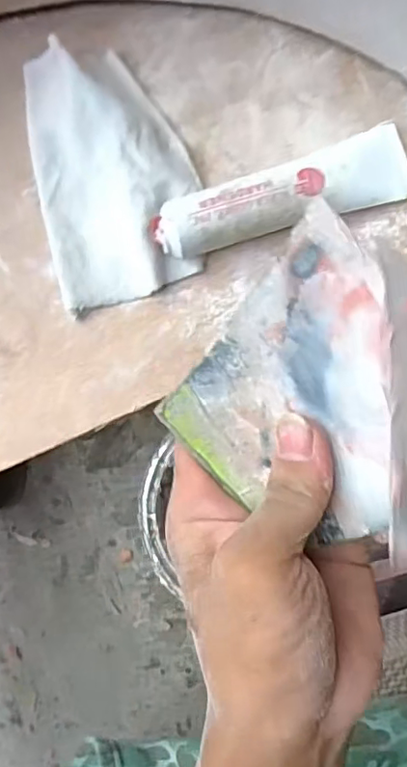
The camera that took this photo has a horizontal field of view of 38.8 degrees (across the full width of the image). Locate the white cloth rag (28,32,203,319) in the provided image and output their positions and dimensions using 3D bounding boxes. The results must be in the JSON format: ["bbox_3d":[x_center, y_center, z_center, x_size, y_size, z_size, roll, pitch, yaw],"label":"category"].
[{"bbox_3d":[-0.058,-0.136,0.372,0.097,0.031,0.160,-9,86,1],"label":"white cloth rag"}]

